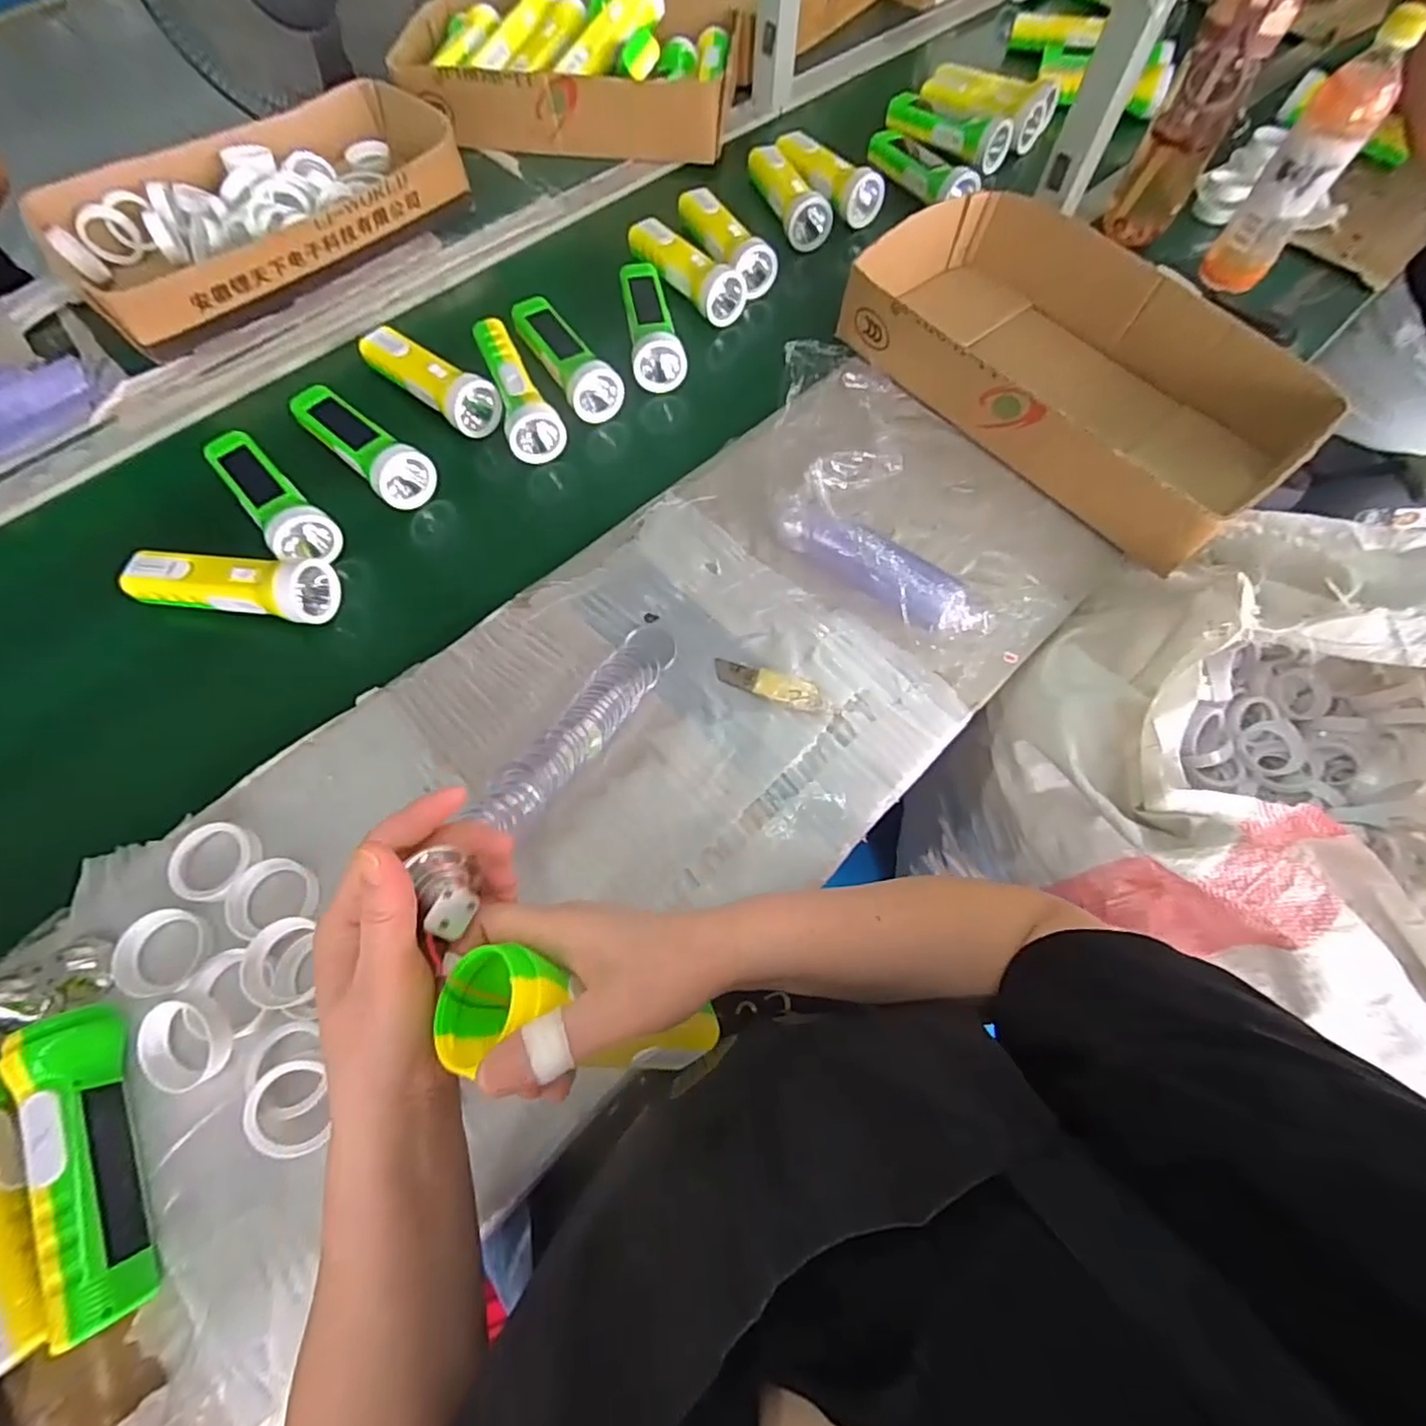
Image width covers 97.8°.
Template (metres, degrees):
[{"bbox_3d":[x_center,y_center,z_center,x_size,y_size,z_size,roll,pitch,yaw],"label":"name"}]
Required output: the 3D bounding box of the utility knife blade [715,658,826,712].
[{"bbox_3d":[0.046,-0.024,0.514,0.095,0.006,0.024,20,75,16],"label":"utility knife blade"}]

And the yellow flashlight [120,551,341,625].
[{"bbox_3d":[-0.410,-0.105,0.526,0.166,0.045,0.055,2,67,-1],"label":"yellow flashlight"}]

